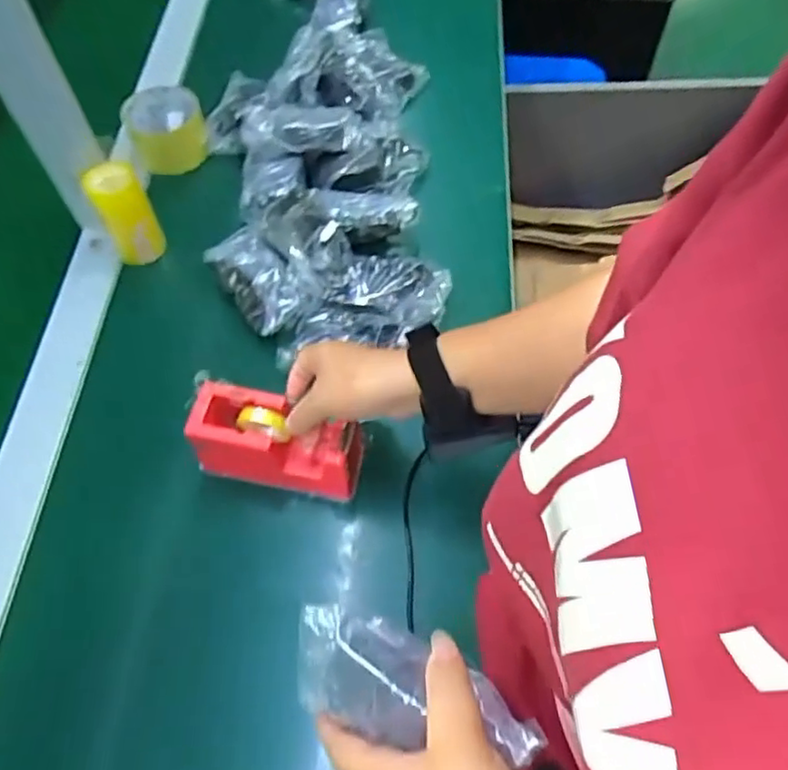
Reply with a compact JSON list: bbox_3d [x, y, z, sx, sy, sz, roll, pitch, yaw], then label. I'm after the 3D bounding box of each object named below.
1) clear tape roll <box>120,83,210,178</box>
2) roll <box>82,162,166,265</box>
[{"bbox_3d":[-0.263,-0.297,0.741,0.083,0.058,0.088,0,61,0],"label":"clear tape roll"},{"bbox_3d":[-0.264,-0.169,0.639,0.049,0.094,0.041,-22,63,-11],"label":"roll"}]

